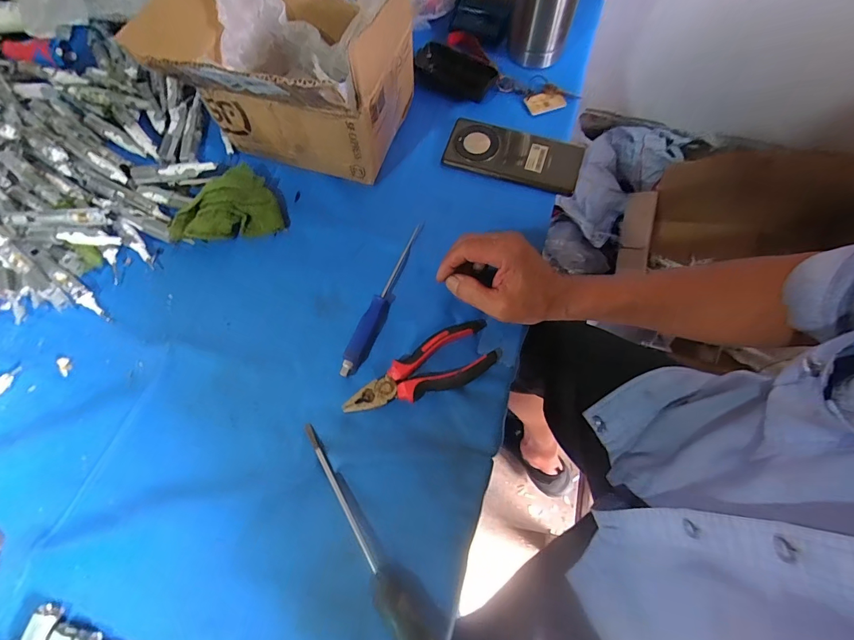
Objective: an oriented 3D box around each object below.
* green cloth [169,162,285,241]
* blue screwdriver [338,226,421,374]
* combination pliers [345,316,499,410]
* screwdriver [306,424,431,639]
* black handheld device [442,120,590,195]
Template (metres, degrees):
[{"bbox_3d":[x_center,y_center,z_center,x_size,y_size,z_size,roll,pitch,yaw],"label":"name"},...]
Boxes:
[{"bbox_3d":[-0.240,-0.135,0.459,0.122,0.038,0.084,-17,72,-4],"label":"green cloth"},{"bbox_3d":[-0.045,-0.024,0.422,0.020,0.020,0.181,23,72,10],"label":"blue screwdriver"},{"bbox_3d":[-0.002,0.055,0.393,0.159,0.022,0.055,-30,72,-9],"label":"combination pliers"},{"bbox_3d":[-0.050,0.201,0.338,0.024,0.034,0.244,-31,72,-9],"label":"screwdriver"},{"bbox_3d":[0.108,-0.206,0.485,0.162,0.016,0.075,17,74,6],"label":"black handheld device"}]

